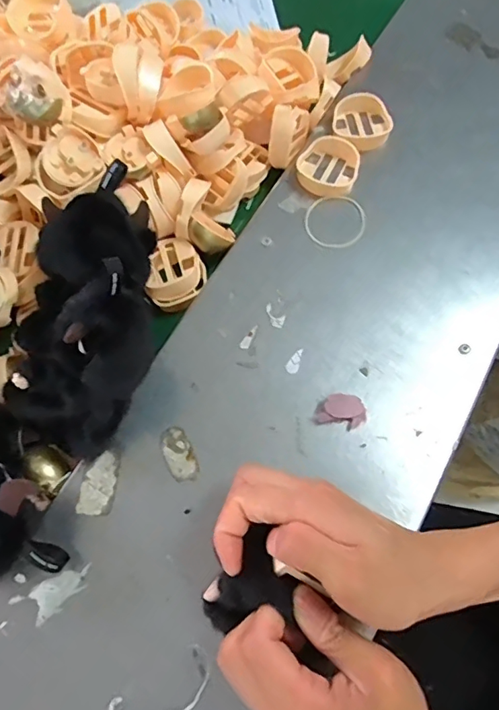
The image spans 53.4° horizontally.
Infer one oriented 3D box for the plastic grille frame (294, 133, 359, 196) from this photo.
[{"bbox_3d":[0.072,-0.176,0.462,0.056,0.020,0.054,11,69,6],"label":"plastic grille frame"}]

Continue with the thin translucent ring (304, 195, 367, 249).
[{"bbox_3d":[0.079,-0.123,0.451,0.056,0.006,0.053,1,68,2],"label":"thin translucent ring"}]

